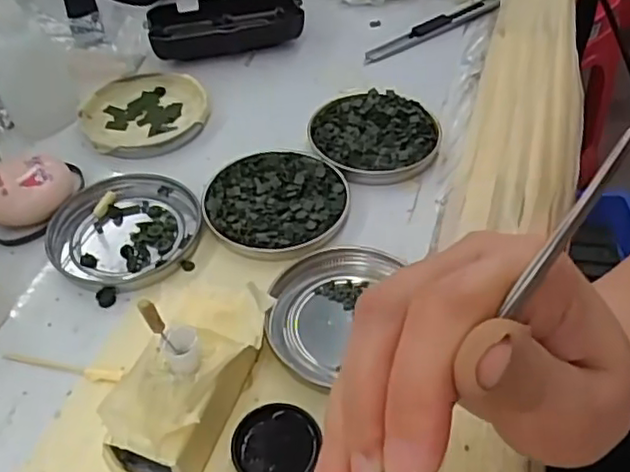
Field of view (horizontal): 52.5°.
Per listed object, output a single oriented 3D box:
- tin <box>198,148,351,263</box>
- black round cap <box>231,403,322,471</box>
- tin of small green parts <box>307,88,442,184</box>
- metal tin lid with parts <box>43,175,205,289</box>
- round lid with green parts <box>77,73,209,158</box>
[{"bbox_3d":[-0.021,-0.019,0.351,0.076,0.009,0.075,6,48,7],"label":"tin"},{"bbox_3d":[-0.017,0.085,0.259,0.033,0.005,0.035,-1,47,1],"label":"black round cap"},{"bbox_3d":[0.036,-0.063,0.389,0.077,0.009,0.075,-1,47,1],"label":"tin of small green parts"},{"bbox_3d":[-0.101,-0.003,0.342,0.076,0.008,0.076,-1,47,1],"label":"metal tin lid with parts"},{"bbox_3d":[-0.111,-0.080,0.416,0.077,0.014,0.077,-1,47,1],"label":"round lid with green parts"}]

